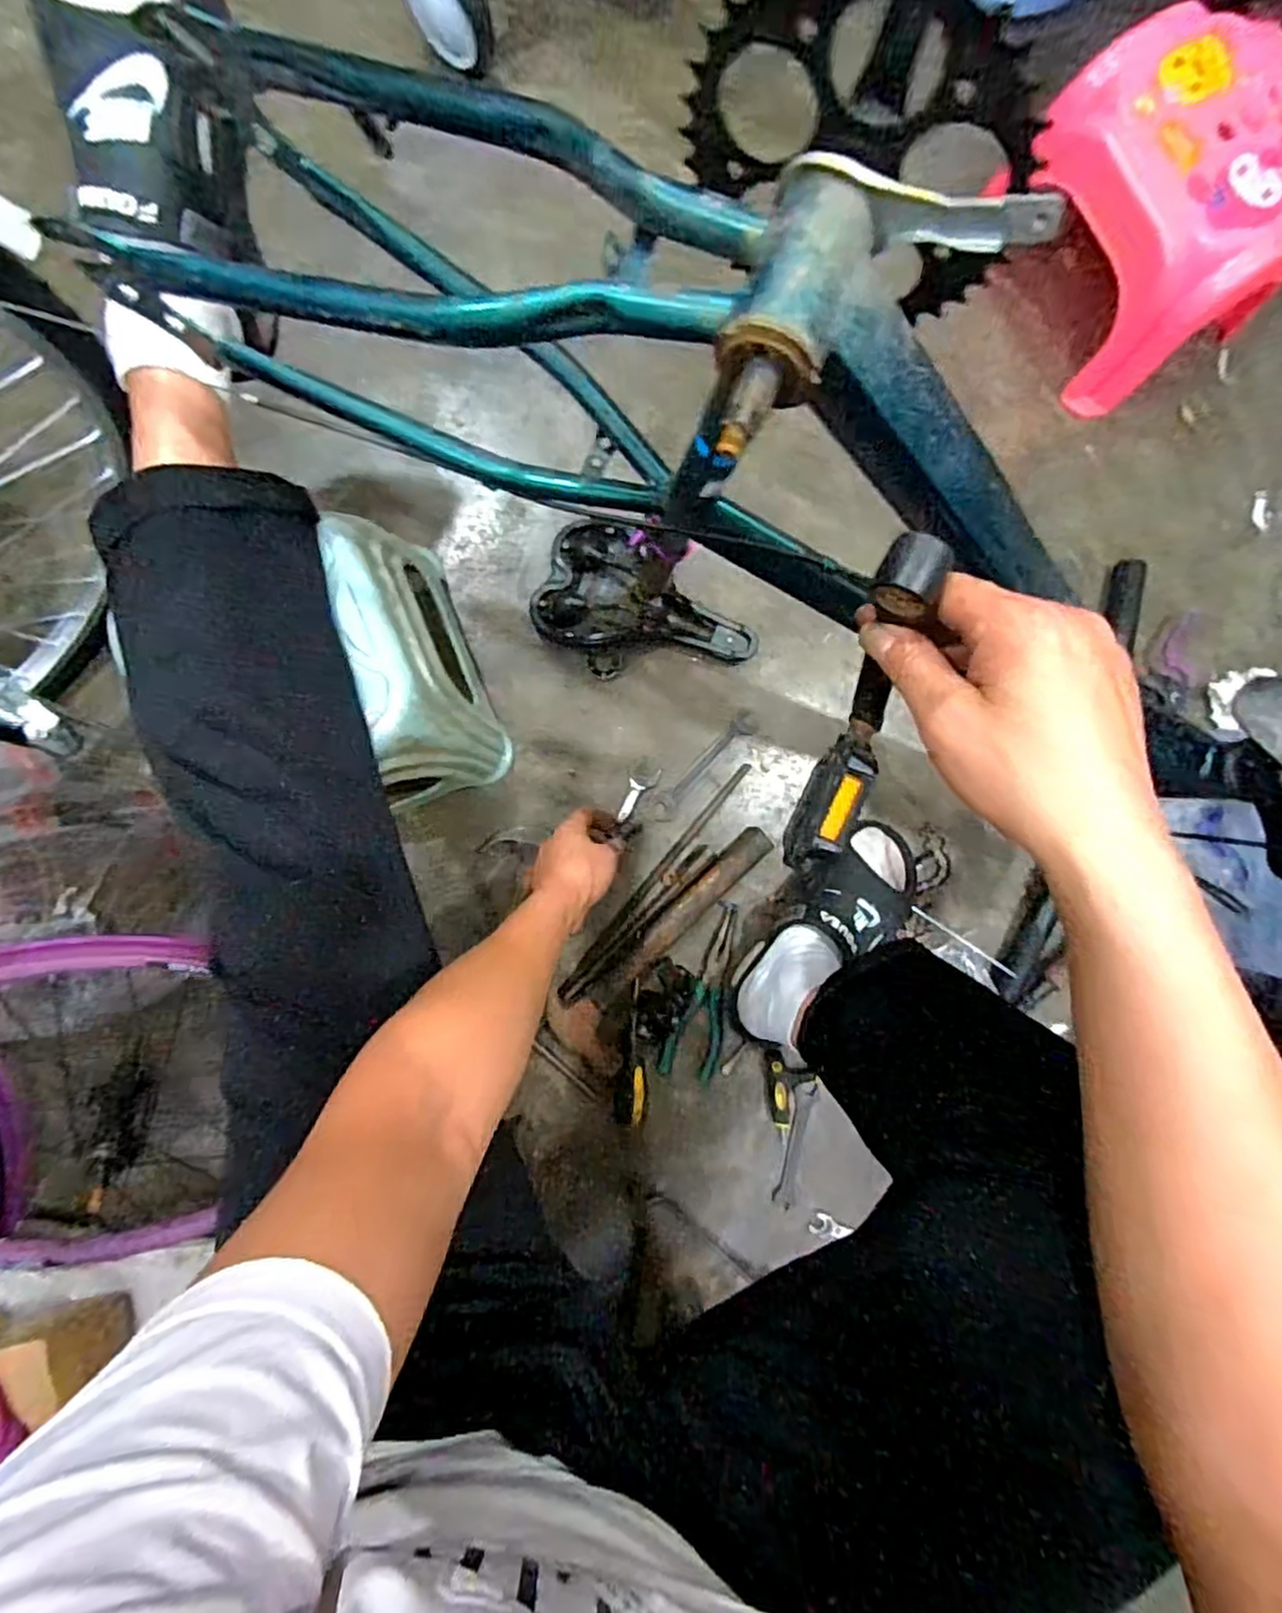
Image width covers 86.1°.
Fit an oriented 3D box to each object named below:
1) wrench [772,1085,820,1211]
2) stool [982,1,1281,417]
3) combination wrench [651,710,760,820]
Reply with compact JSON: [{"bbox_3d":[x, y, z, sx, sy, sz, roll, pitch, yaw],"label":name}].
[{"bbox_3d":[0.176,0.388,0.784,0.027,0.007,0.138,13,90,-2],"label":"wrench"},{"bbox_3d":[0.517,-0.592,0.690,0.200,0.170,0.289,-43,92,-1],"label":"stool"},{"bbox_3d":[0.070,-0.045,0.776,0.159,0.011,0.027,-45,92,-1],"label":"combination wrench"}]

